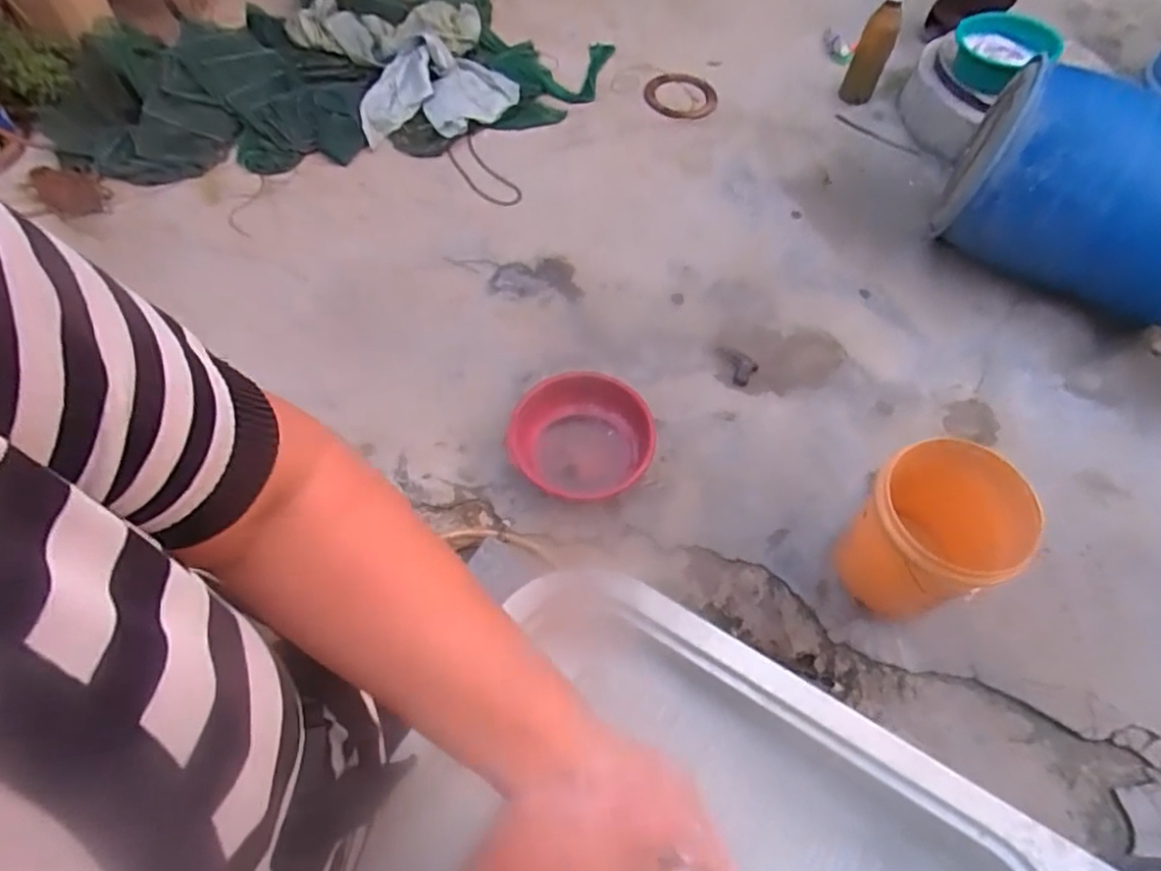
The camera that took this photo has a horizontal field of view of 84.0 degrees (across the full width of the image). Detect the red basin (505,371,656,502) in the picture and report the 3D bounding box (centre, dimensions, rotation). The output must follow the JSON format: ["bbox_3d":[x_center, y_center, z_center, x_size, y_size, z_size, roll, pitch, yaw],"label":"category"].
[{"bbox_3d":[0.000,0.003,1.696,0.375,0.118,0.341,11,59,4],"label":"red basin"}]

